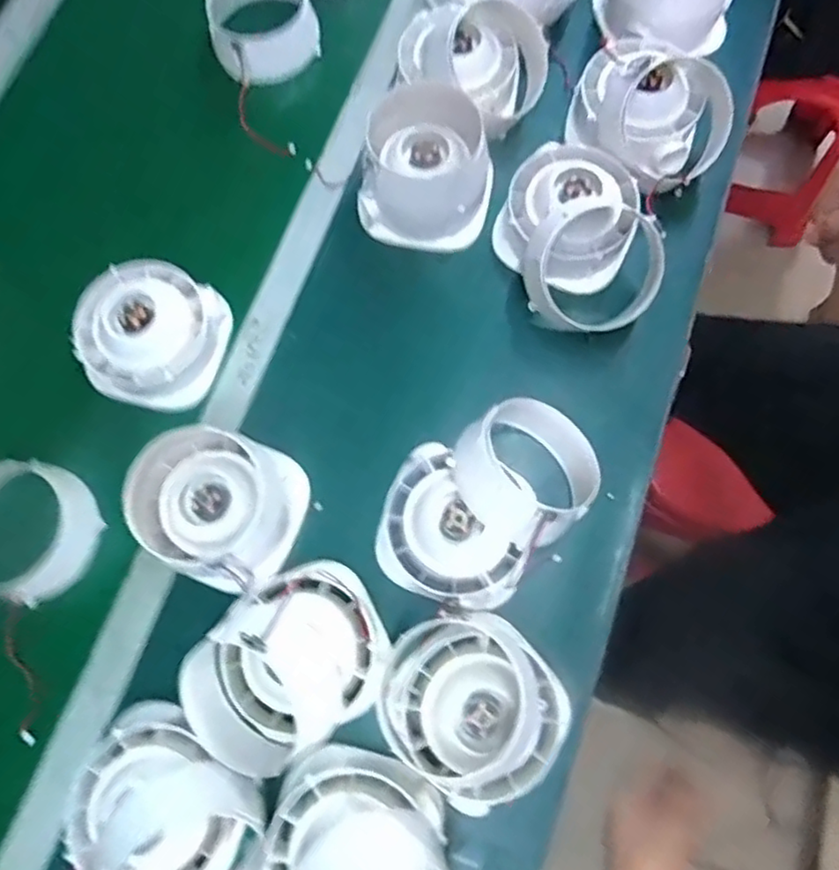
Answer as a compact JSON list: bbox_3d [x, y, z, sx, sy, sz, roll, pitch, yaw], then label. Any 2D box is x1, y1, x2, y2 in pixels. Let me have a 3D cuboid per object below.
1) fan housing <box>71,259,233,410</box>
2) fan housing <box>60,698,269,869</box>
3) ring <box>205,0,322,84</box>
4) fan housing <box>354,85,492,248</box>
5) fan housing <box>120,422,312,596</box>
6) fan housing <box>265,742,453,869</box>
[{"bbox_3d":[-0.269,-0.103,0.641,0.139,0.062,0.135,0,75,1],"label":"fan housing"},{"bbox_3d":[-0.199,0.309,0.512,0.170,0.078,0.127,30,77,9],"label":"fan housing"},{"bbox_3d":[-0.182,-0.480,0.743,0.118,0.053,0.131,-15,75,-3],"label":"ring"},{"bbox_3d":[0.007,-0.269,0.661,0.130,0.097,0.113,9,75,4],"label":"fan housing"},{"bbox_3d":[-0.185,0.056,0.578,0.149,0.086,0.133,32,77,9],"label":"fan housing"},{"bbox_3d":[-0.043,0.340,0.503,0.151,0.071,0.146,0,75,1],"label":"fan housing"}]

